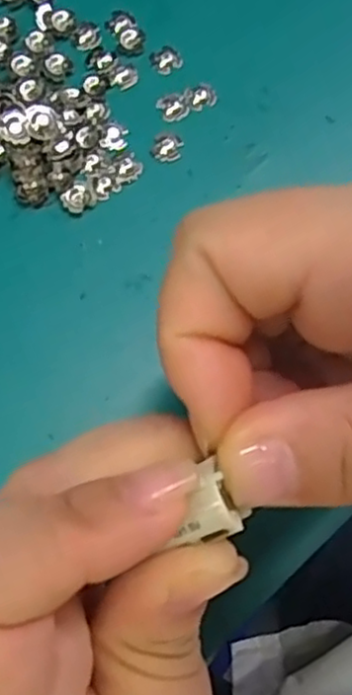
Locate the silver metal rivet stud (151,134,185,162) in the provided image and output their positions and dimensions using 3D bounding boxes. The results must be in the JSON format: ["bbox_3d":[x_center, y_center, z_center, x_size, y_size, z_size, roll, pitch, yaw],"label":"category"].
[{"bbox_3d":[-0.003,-0.066,0.228,0.009,0.004,0.010,16,74,3],"label":"silver metal rivet stud"}]

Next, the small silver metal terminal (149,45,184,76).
[{"bbox_3d":[-0.003,-0.097,0.240,0.010,0.004,0.009,-39,82,-7],"label":"small silver metal terminal"}]

